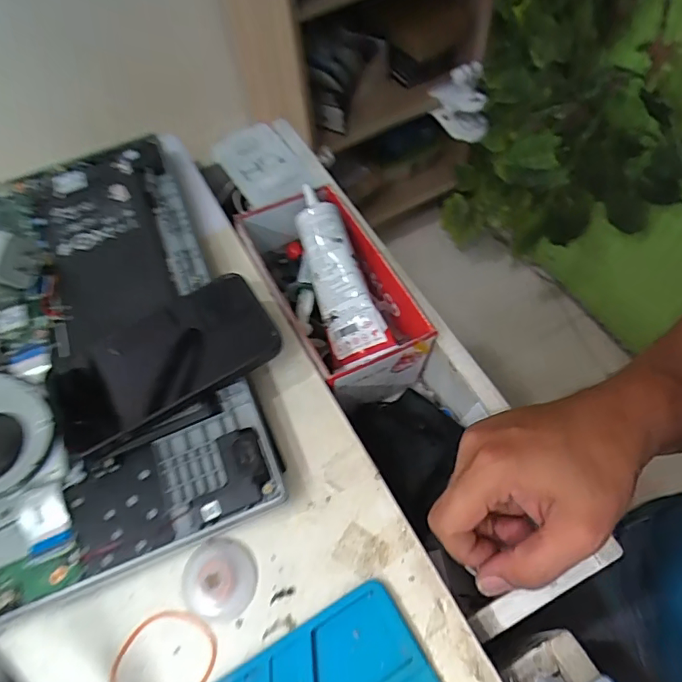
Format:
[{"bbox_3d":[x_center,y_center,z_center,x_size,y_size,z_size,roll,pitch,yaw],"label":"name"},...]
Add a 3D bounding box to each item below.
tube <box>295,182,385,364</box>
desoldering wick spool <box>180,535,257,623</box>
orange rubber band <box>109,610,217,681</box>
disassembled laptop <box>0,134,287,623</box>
[{"bbox_3d":[-0.007,-0.061,0.413,0.039,0.028,0.144,-16,77,-9],"label":"tube"},{"bbox_3d":[-0.072,0.140,0.302,0.044,0.010,0.042,-3,60,4],"label":"desoldering wick spool"},{"bbox_3d":[-0.099,0.179,0.288,0.060,0.004,0.049,-7,60,2],"label":"orange rubber band"},{"bbox_3d":[-0.213,-0.012,0.372,0.235,0.026,0.367,-23,60,-7],"label":"disassembled laptop"}]

